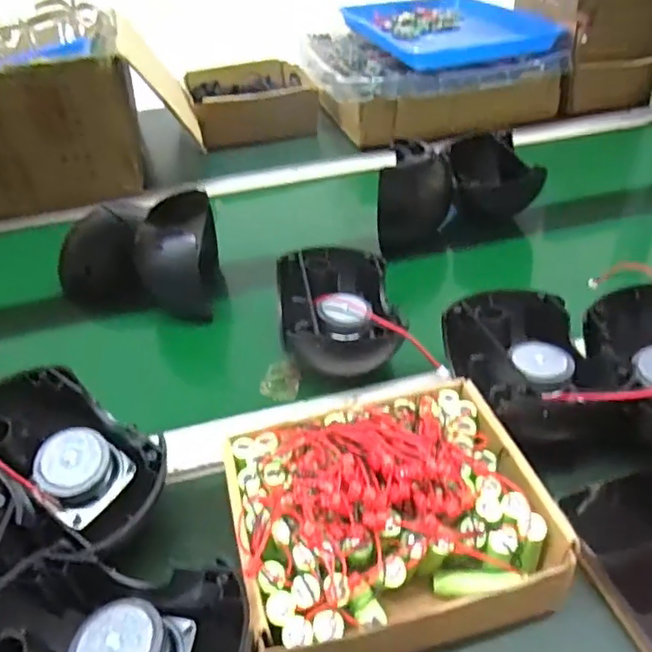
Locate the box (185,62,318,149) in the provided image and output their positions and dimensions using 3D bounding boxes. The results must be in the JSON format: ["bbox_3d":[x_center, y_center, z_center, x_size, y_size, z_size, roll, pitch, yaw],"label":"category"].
[{"bbox_3d":[-0.118,-0.361,0.968,0.180,0.066,0.236,-12,39,-9],"label":"box"}]

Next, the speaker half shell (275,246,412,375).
[{"bbox_3d":[0.010,-0.014,0.490,0.092,0.046,0.125,-8,38,-3],"label":"speaker half shell"}]

